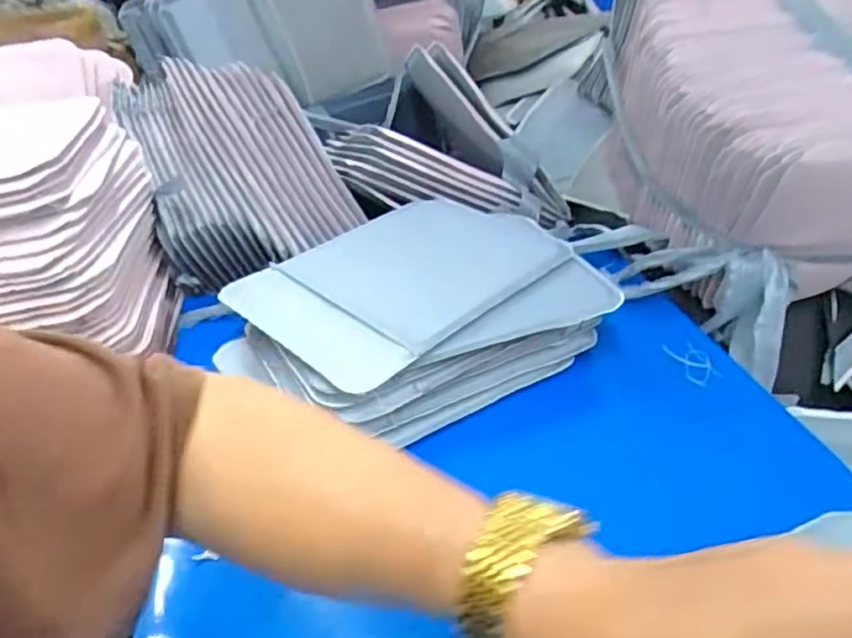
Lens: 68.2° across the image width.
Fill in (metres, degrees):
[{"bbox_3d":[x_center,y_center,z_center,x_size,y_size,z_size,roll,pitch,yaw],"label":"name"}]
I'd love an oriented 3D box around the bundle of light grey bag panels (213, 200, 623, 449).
[{"bbox_3d":[-0.017,-0.016,0.651,0.338,0.085,0.265,-21,41,-21],"label":"bundle of light grey bag panels"}]

